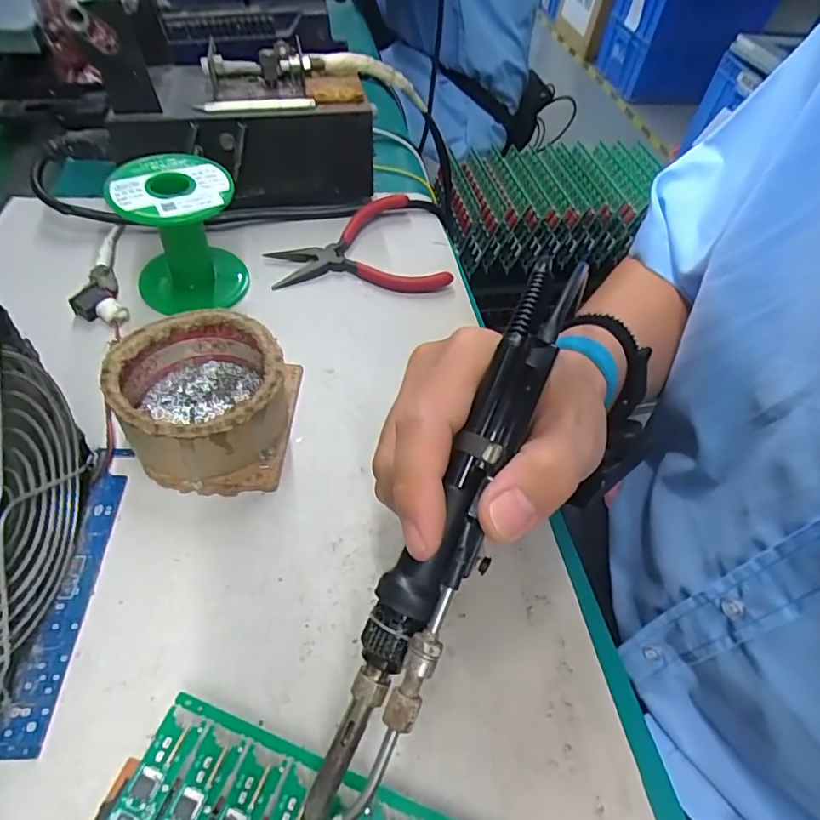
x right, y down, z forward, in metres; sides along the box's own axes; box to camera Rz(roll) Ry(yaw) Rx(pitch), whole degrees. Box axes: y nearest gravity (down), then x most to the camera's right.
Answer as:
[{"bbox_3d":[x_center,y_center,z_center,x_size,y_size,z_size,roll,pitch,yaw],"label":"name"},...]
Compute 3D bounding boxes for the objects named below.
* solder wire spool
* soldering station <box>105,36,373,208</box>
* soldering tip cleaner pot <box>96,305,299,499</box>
[{"bbox_3d":[-0.142,-0.110,0.342,0.068,0.074,0.068,-12,54,-14],"label":"solder wire spool"},{"bbox_3d":[-0.119,-0.213,0.418,0.179,0.086,0.102,-2,52,-7],"label":"soldering station"},{"bbox_3d":[-0.107,-0.007,0.285,0.084,0.047,0.084,4,52,-2],"label":"soldering tip cleaner pot"}]

